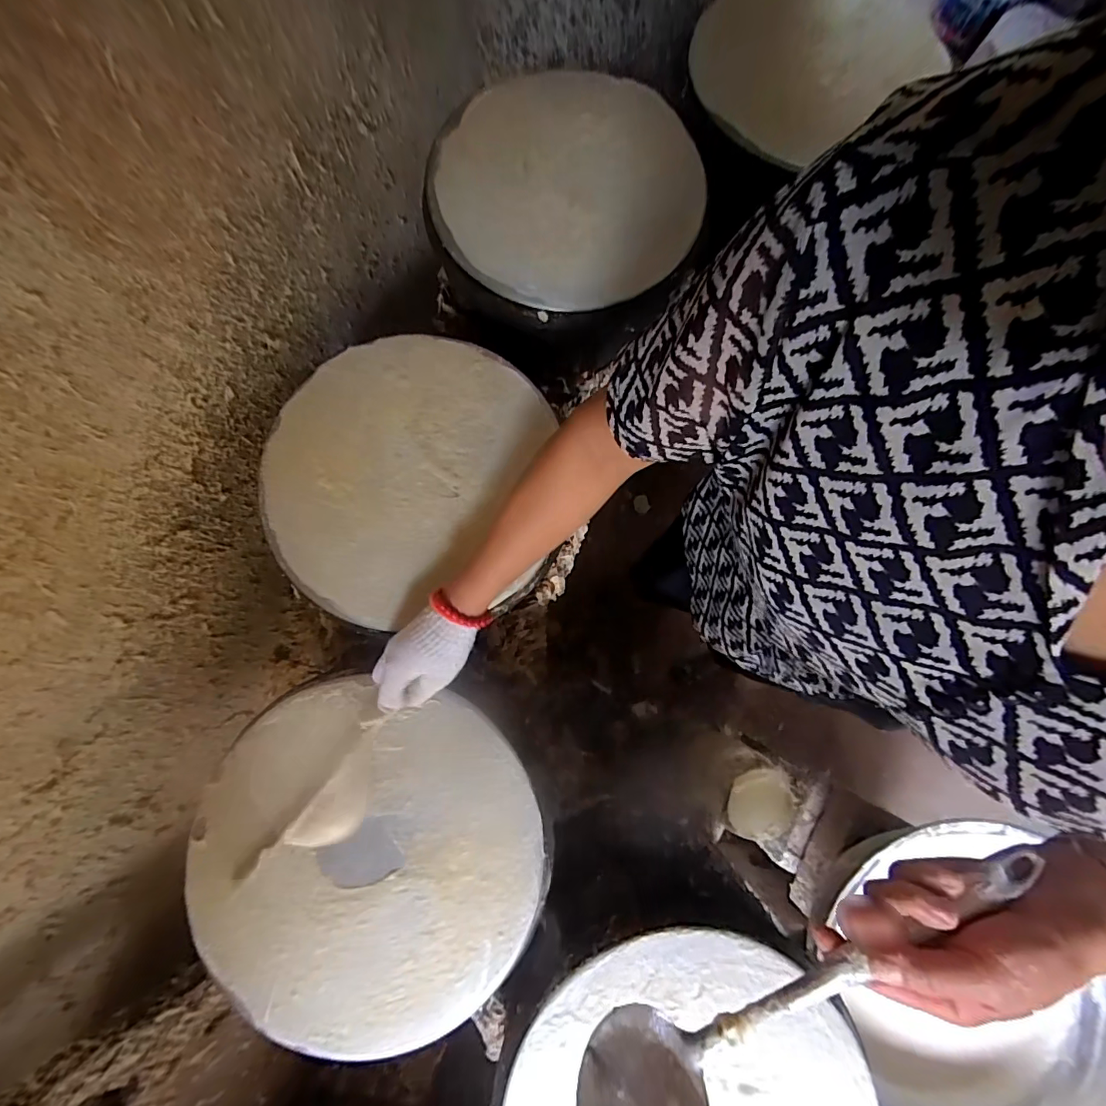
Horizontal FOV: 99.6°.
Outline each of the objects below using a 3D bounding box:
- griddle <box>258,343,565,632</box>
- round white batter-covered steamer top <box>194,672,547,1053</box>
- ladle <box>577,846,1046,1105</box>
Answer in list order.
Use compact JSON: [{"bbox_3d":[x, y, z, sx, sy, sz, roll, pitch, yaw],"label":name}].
[{"bbox_3d":[-0.179,-0.098,0.565,0.333,0.023,0.355,0,80,-1],"label":"griddle"},{"bbox_3d":[-0.195,0.321,0.491,0.361,0.028,0.344,0,80,-1],"label":"round white batter-covered steamer top"},{"bbox_3d":[0.163,0.287,0.300,0.327,0.060,0.086,-37,82,3],"label":"ladle"}]

